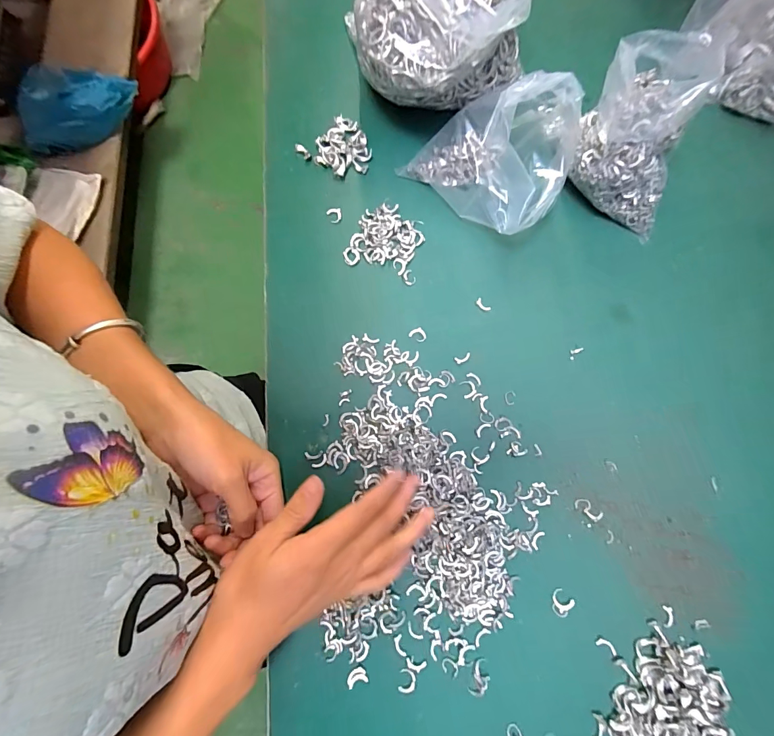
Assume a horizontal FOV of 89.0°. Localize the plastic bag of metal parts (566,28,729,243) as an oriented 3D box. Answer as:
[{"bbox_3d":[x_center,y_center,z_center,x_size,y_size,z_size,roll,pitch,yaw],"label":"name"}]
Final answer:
[{"bbox_3d":[0.208,-0.197,0.331,0.098,0.090,0.110,22,79,5],"label":"plastic bag of metal parts"}]

